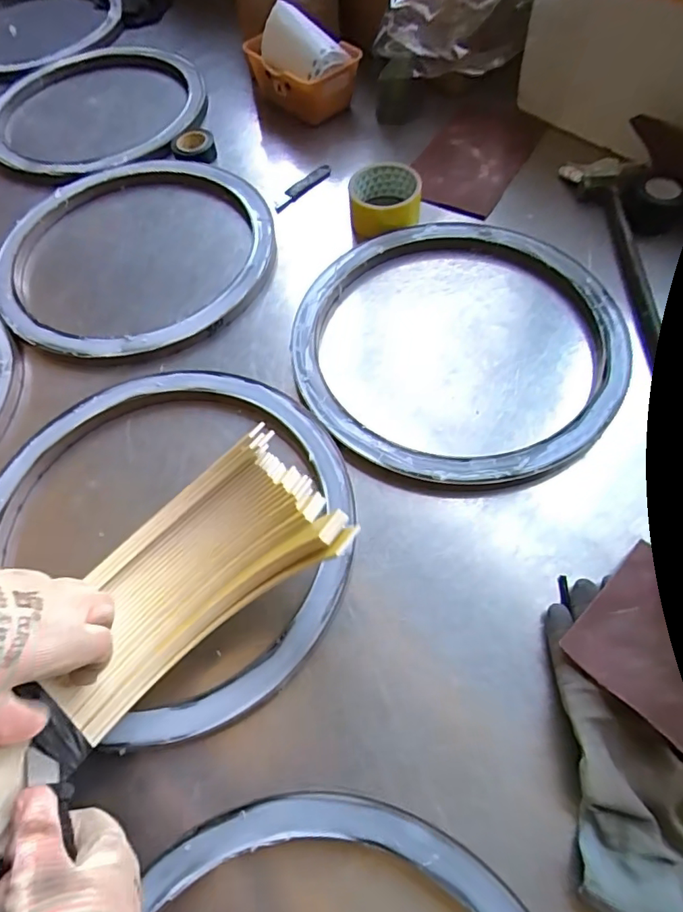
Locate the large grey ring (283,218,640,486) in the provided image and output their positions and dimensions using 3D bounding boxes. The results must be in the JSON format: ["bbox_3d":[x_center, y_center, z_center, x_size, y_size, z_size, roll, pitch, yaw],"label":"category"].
[{"bbox_3d":[0.118,-0.121,0.547,0.328,0.023,0.330,-1,61,2],"label":"large grey ring"}]

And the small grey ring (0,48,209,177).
[{"bbox_3d":[-0.375,-0.525,0.796,0.342,0.026,0.319,-1,61,2],"label":"small grey ring"}]

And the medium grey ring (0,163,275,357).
[{"bbox_3d":[-0.253,-0.250,0.641,0.336,0.018,0.319,-1,61,2],"label":"medium grey ring"}]

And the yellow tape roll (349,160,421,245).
[{"bbox_3d":[0.052,-0.308,0.640,0.080,0.043,0.088,-1,61,2],"label":"yellow tape roll"}]

